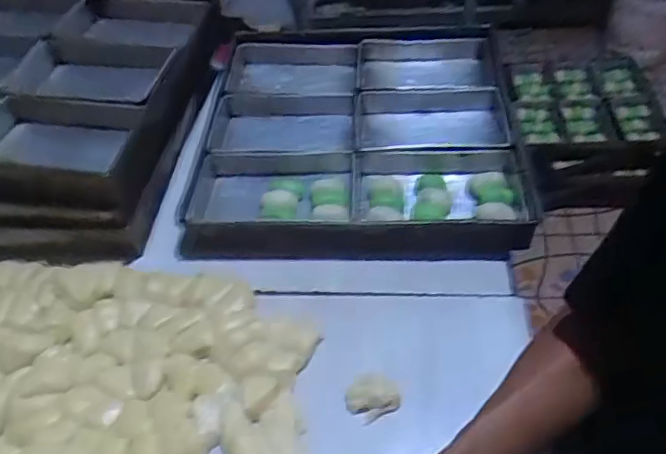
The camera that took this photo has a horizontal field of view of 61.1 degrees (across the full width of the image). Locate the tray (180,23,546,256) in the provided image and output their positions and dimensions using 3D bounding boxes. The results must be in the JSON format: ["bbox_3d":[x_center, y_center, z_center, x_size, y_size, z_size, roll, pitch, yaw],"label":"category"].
[{"bbox_3d":[0.031,-0.155,0.848,0.450,0.065,0.474,-3,48,5],"label":"tray"}]

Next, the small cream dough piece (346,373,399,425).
[{"bbox_3d":[0.037,0.171,0.582,0.047,0.025,0.052,-25,50,-15],"label":"small cream dough piece"}]

